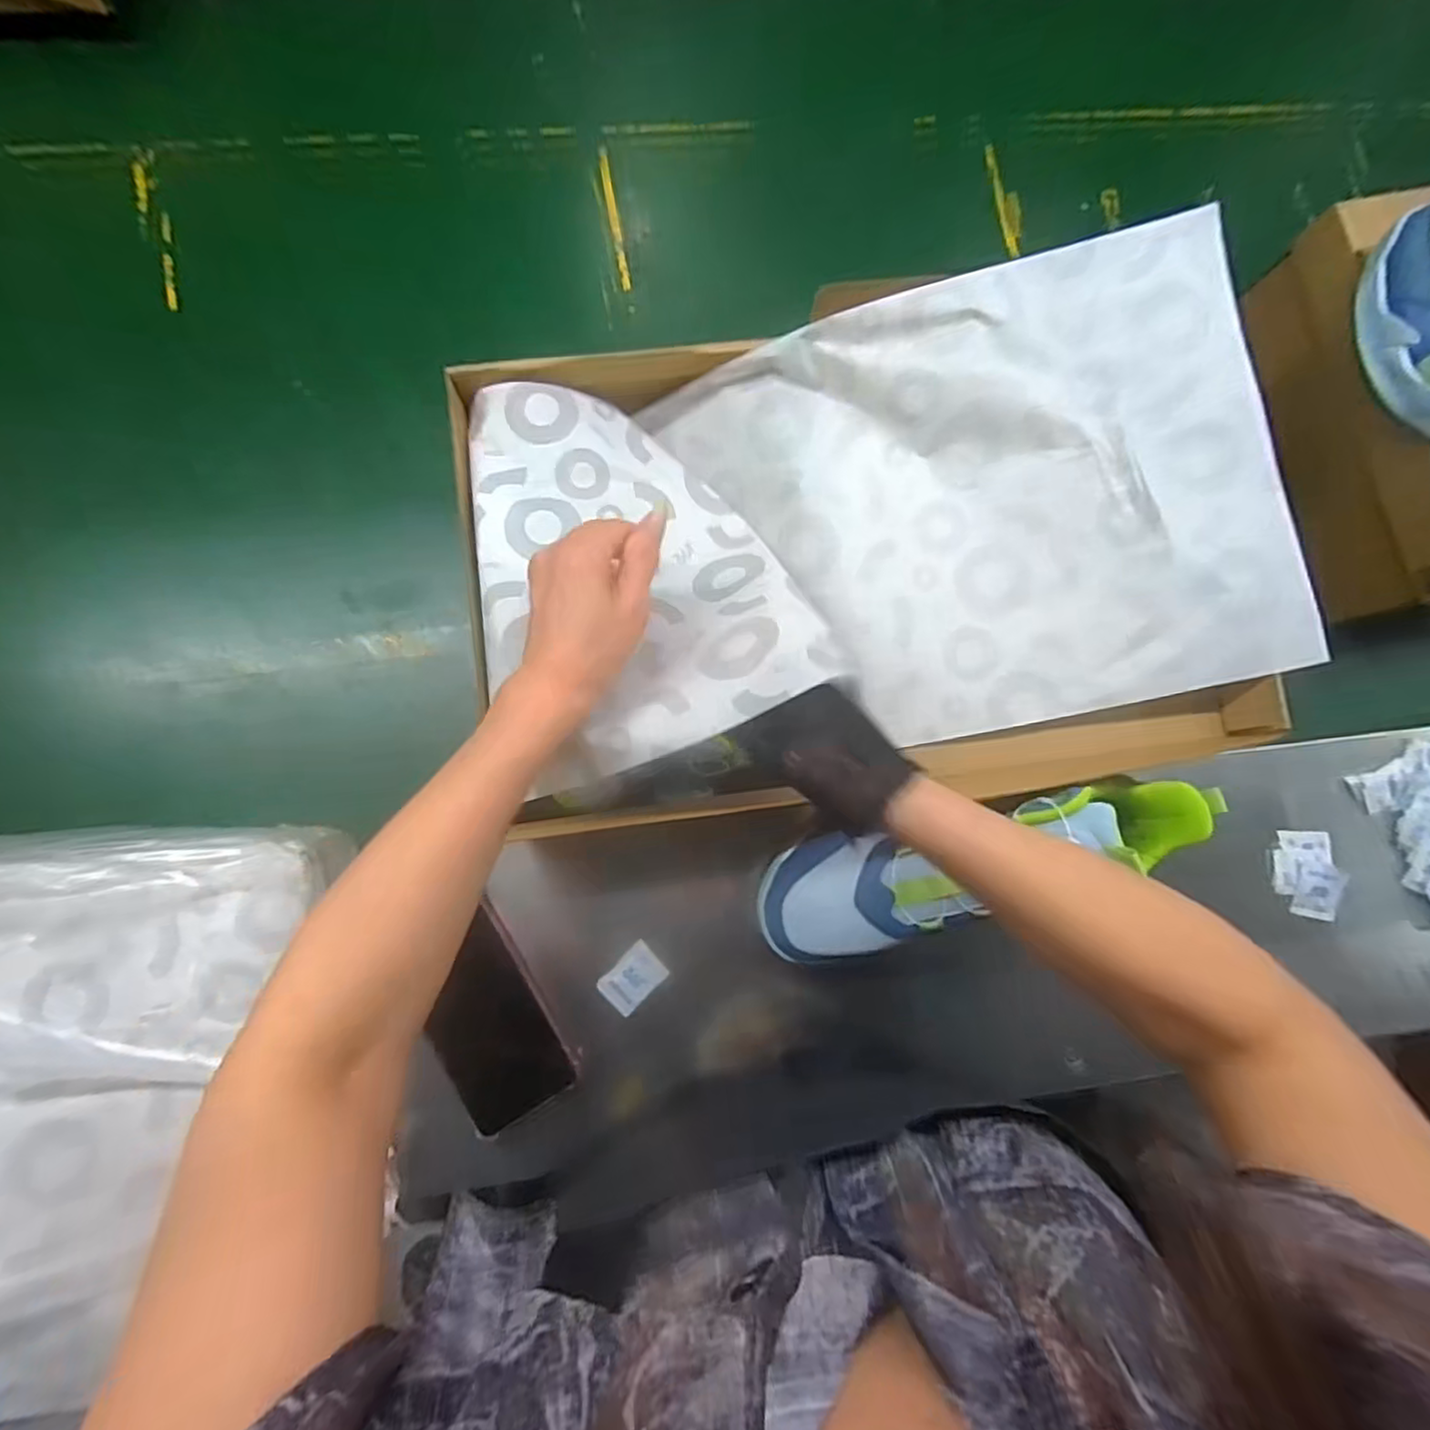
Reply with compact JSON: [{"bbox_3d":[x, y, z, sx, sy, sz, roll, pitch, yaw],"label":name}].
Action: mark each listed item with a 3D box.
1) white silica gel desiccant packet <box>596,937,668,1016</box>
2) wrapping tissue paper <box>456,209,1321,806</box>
[{"bbox_3d":[-0.059,0.190,0.494,0.044,0.005,0.033,-40,95,-15],"label":"white silica gel desiccant packet"},{"bbox_3d":[0.107,-0.124,0.434,0.488,0.114,0.280,-12,83,-6],"label":"wrapping tissue paper"}]

